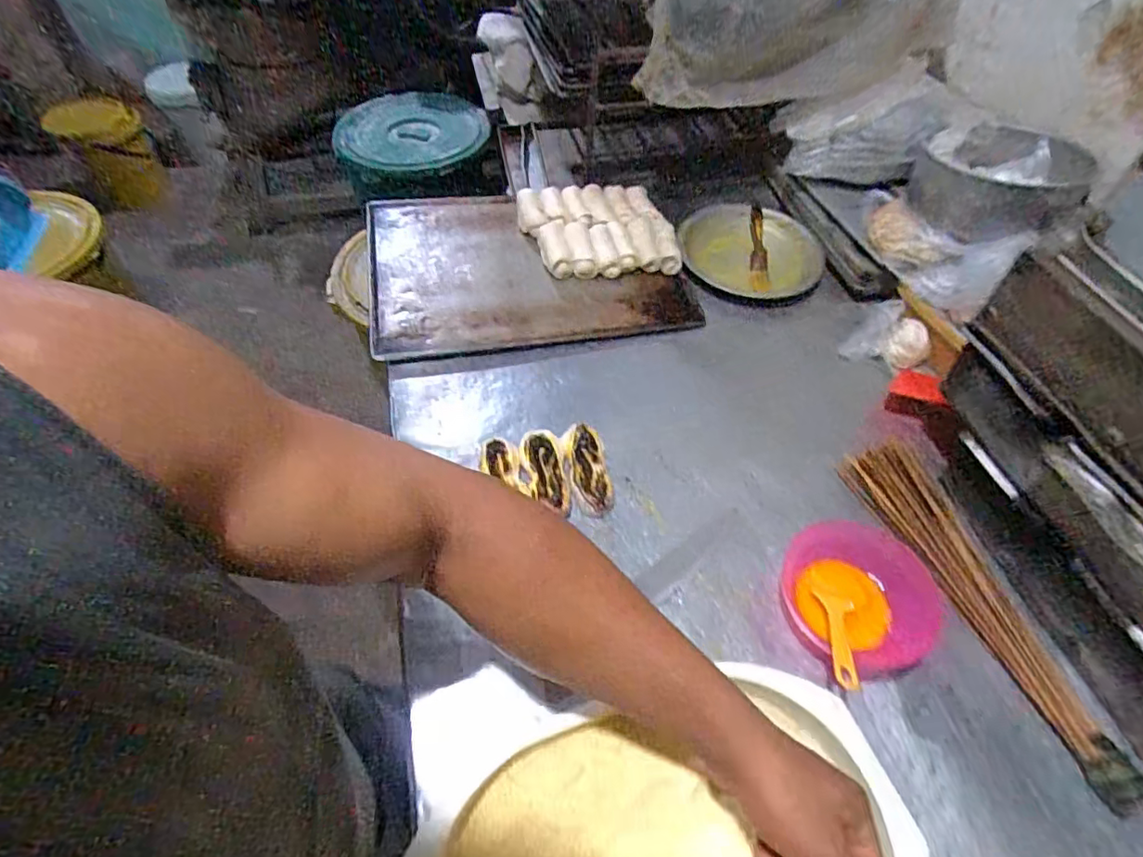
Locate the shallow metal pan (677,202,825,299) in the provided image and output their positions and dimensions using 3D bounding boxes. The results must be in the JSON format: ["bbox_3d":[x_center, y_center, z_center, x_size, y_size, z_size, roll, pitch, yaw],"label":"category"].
[{"bbox_3d":[0.265,-0.271,0.877,0.207,0.039,0.200,0,54,-1],"label":"shallow metal pan"}]

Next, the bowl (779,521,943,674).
[{"bbox_3d":[0.278,0.161,0.563,0.134,0.042,0.143,0,54,-1],"label":"bowl"}]

